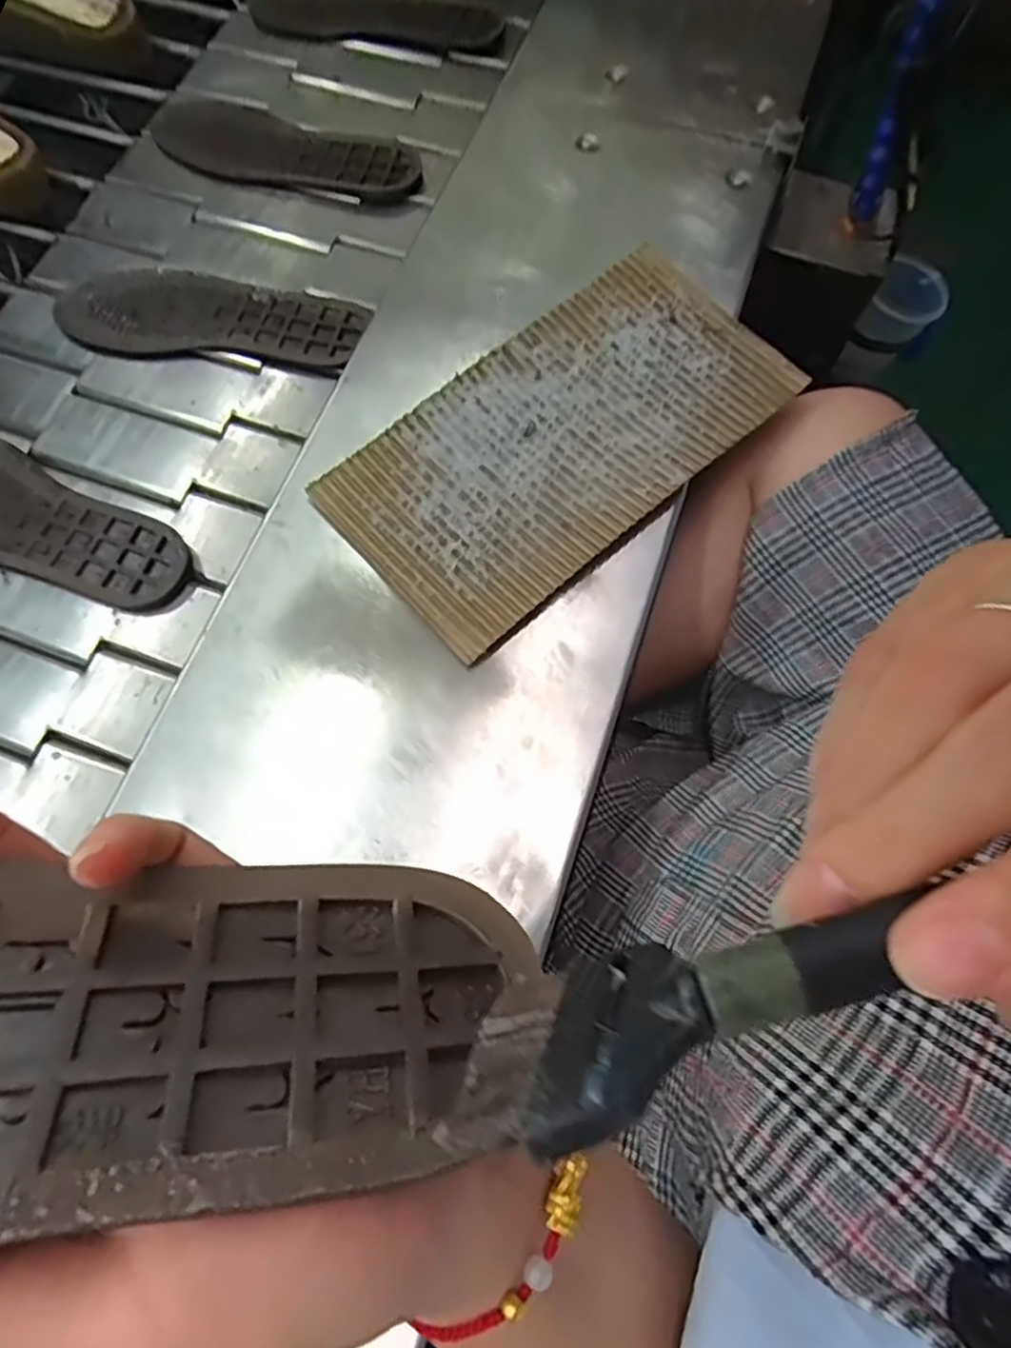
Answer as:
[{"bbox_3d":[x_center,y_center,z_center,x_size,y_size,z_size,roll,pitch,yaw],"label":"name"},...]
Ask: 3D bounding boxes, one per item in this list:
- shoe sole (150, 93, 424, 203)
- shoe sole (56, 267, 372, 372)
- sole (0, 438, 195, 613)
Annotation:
[{"bbox_3d":[-0.198,-0.455,0.609,0.255,0.019,0.091,23,72,8],"label":"shoe sole"},{"bbox_3d":[-0.229,-0.276,0.546,0.236,0.012,0.079,10,71,4],"label":"shoe sole"},{"bbox_3d":[-0.333,-0.108,0.486,0.251,0.011,0.080,27,73,10],"label":"sole"}]

